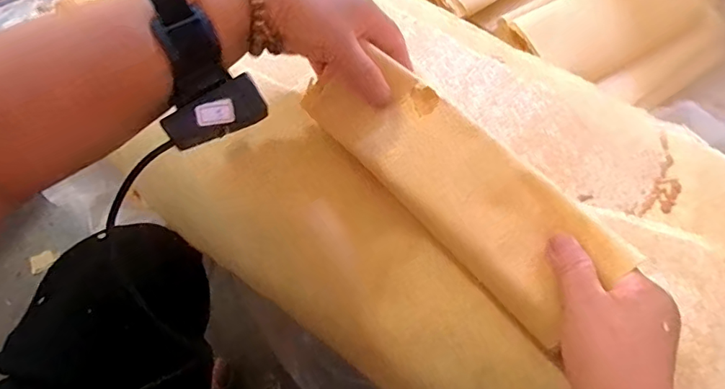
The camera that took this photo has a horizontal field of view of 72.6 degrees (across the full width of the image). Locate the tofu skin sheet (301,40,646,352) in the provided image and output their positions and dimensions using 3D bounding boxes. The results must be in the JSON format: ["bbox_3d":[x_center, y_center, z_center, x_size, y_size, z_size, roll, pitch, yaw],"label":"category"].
[{"bbox_3d":[0.064,-0.015,0.371,0.258,0.012,0.087,44,104,16],"label":"tofu skin sheet"}]

